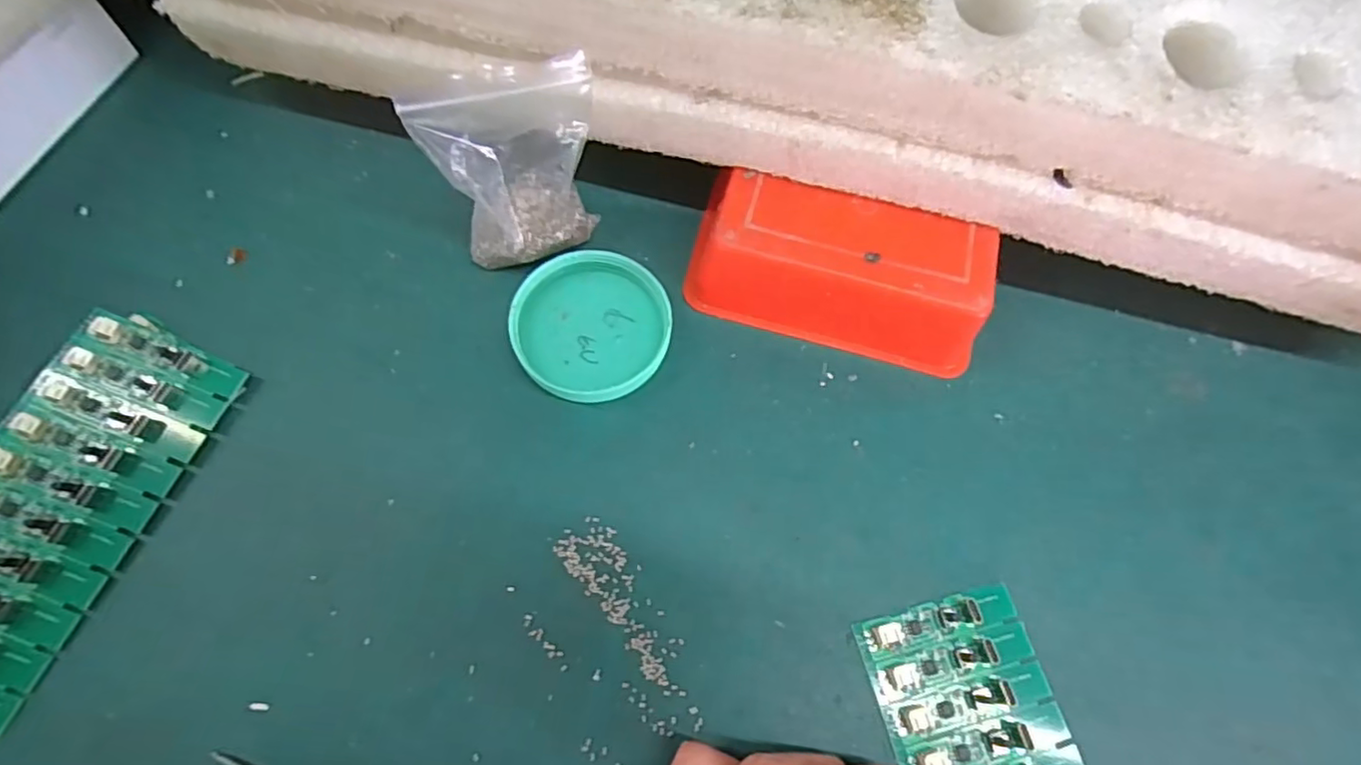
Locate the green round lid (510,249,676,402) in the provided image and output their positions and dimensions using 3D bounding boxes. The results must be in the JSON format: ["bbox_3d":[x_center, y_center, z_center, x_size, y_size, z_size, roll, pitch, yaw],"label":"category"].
[{"bbox_3d":[-0.038,-0.025,0.269,0.064,0.014,0.066,1,69,-2],"label":"green round lid"}]

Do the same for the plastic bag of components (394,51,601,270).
[{"bbox_3d":[-0.064,-0.083,0.252,0.065,0.089,0.031,-13,70,-7],"label":"plastic bag of components"}]

